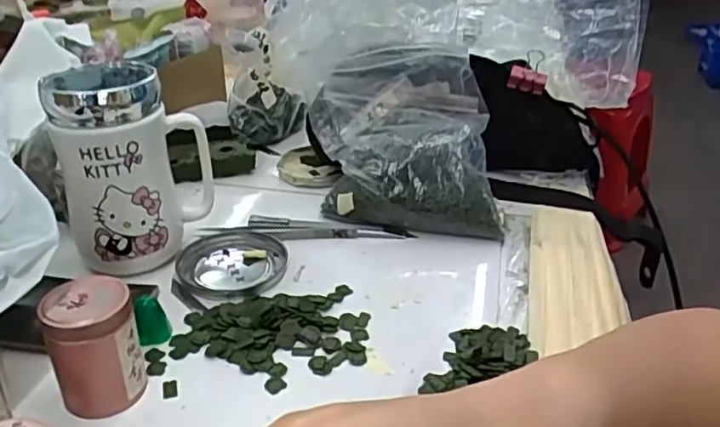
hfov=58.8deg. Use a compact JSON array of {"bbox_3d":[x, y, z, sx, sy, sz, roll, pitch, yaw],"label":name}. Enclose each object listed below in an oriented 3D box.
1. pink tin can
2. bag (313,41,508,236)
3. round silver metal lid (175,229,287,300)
[{"bbox_3d":[-0.144,0.073,0.347,0.044,0.066,0.038,-16,33,-26],"label":"pink tin can"},{"bbox_3d":[0.033,-0.064,0.533,0.153,0.120,0.129,0,29,0],"label":"bag"},{"bbox_3d":[-0.096,0.039,0.475,0.077,0.014,0.076,0,29,0],"label":"round silver metal lid"}]

